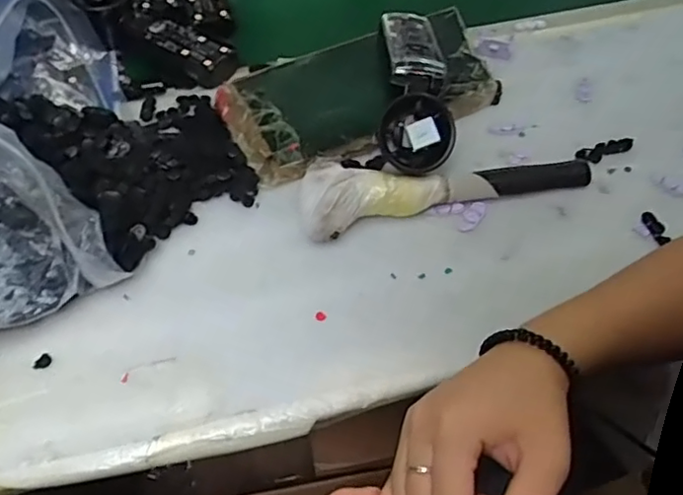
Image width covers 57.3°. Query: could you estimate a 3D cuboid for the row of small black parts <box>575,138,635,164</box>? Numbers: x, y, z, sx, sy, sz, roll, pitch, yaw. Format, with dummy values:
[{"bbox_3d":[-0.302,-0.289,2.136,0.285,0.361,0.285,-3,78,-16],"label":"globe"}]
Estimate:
[{"bbox_3d":[0.215,-0.079,0.509,0.045,0.008,0.015,-12,55,-6],"label":"row of small black parts"}]

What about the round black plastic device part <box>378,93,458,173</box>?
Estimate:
[{"bbox_3d":[0.056,-0.084,0.463,0.054,0.022,0.053,-30,76,11],"label":"round black plastic device part"}]

